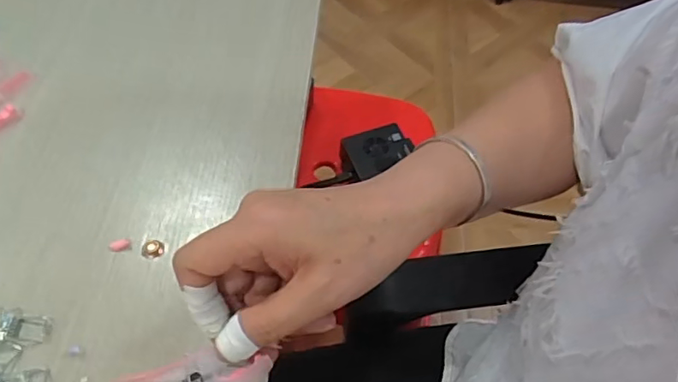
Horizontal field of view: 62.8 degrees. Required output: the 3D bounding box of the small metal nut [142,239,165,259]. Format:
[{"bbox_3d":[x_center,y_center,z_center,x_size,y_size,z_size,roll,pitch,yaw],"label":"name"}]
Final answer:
[{"bbox_3d":[-0.106,0.033,0.317,0.013,0.005,0.011,22,58,11],"label":"small metal nut"}]

